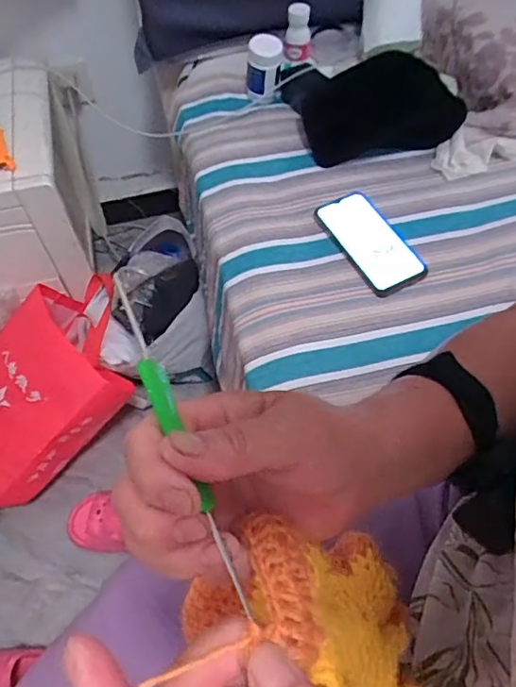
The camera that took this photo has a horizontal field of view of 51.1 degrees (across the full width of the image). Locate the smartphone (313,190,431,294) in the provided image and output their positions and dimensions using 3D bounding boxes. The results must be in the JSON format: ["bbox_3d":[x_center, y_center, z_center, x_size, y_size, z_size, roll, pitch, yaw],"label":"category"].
[{"bbox_3d":[0.143,-0.136,0.691,0.084,0.008,0.163,-24,60,-14],"label":"smartphone"}]

